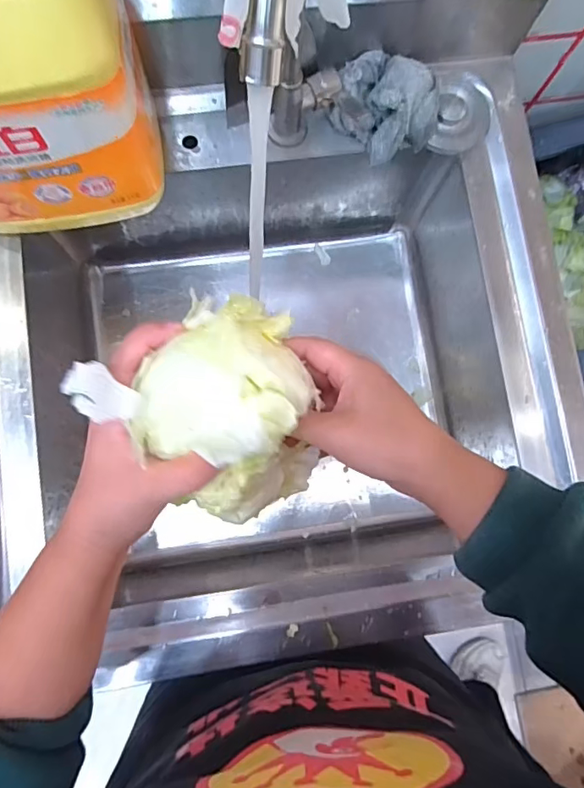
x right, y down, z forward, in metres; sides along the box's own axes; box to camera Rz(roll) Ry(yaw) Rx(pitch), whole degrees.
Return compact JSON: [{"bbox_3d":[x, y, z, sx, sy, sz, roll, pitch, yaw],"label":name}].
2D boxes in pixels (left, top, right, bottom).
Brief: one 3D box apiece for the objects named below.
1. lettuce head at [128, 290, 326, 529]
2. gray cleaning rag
[{"bbox_3d":[-0.031,0.012,0.296,0.095,0.089,0.110,-37,85,-7],"label":"lettuce head"},{"bbox_3d":[0.095,-0.288,0.516,0.095,0.044,0.097,-41,86,-7],"label":"gray cleaning rag"}]

